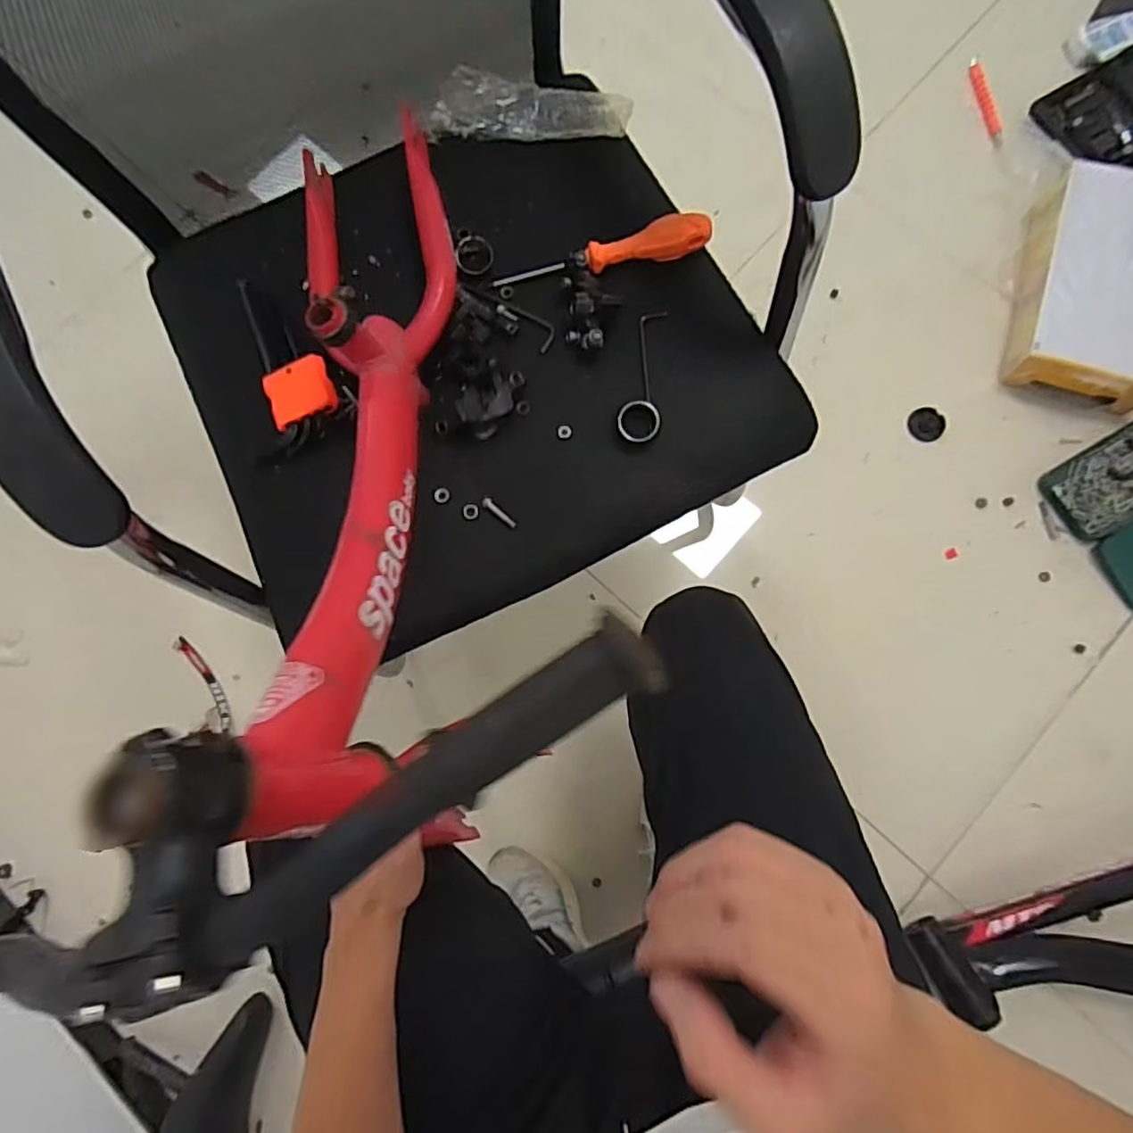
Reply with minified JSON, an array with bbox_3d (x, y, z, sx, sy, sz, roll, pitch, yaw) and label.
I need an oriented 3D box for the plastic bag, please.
[{"bbox_3d":[-0.032,-0.418,0.561,0.177,0.027,0.068,-7,79,0],"label":"plastic bag"}]

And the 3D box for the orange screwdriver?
[{"bbox_3d":[0.031,-0.264,0.531,0.180,0.041,0.025,-10,79,0],"label":"orange screwdriver"}]

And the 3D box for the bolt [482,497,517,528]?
[{"bbox_3d":[-0.054,-0.043,0.503,0.035,0.004,0.008,41,84,6],"label":"bolt"}]

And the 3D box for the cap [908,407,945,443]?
[{"bbox_3d":[0.565,-0.223,0.977,0.052,0.012,0.054,0,80,2],"label":"cap"}]

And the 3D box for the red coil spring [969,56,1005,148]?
[{"bbox_3d":[0.708,-0.785,1.053,0.024,0.020,0.168,-7,81,0],"label":"red coil spring"}]

